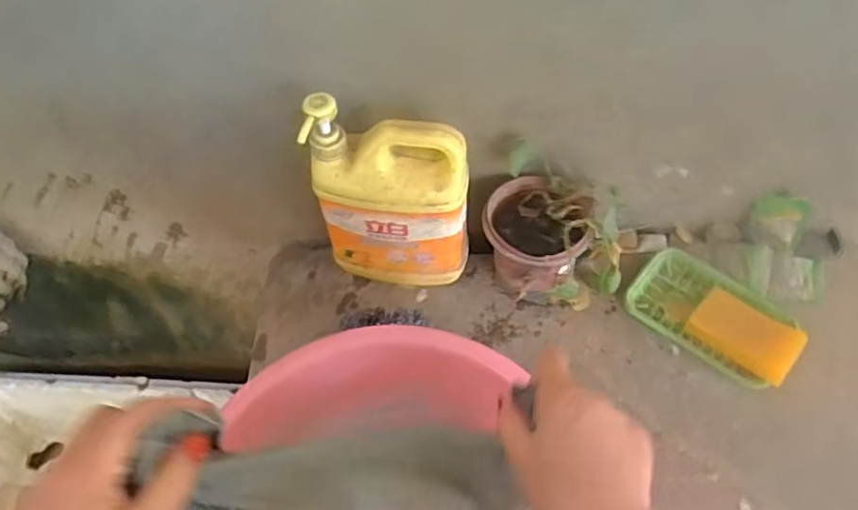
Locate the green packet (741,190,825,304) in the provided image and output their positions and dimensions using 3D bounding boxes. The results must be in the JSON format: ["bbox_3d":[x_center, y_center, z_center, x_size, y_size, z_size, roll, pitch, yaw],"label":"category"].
[{"bbox_3d":[0.399,-0.006,0.726,0.088,0.055,0.108,10,58,9],"label":"green packet"}]

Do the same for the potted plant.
[{"bbox_3d":[0.129,-0.022,0.701,0.144,0.157,0.113,2,57,3],"label":"potted plant"}]

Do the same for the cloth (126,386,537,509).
[{"bbox_3d":[-0.054,0.141,0.429,0.242,0.078,0.068,4,54,-21],"label":"cloth"}]

